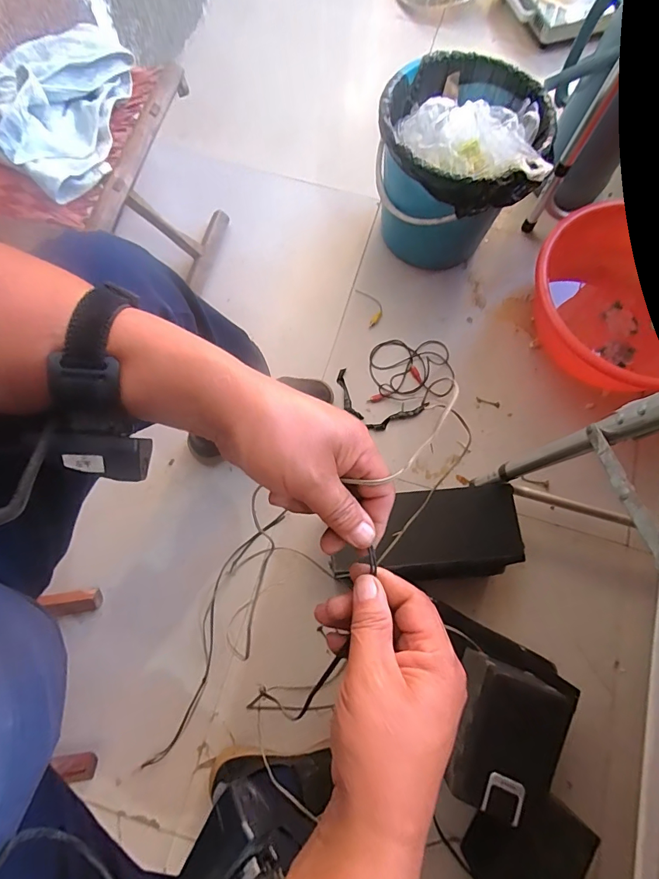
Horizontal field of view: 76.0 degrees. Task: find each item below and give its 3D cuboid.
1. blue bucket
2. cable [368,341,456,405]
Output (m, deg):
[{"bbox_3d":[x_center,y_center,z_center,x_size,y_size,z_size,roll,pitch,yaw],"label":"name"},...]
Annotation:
[{"bbox_3d":[0.217,-0.472,0.780,0.263,0.274,0.240,0,75,-1],"label":"blue bucket"},{"bbox_3d":[0.158,-0.132,0.807,0.159,0.011,0.126,1,75,-1],"label":"cable"}]

